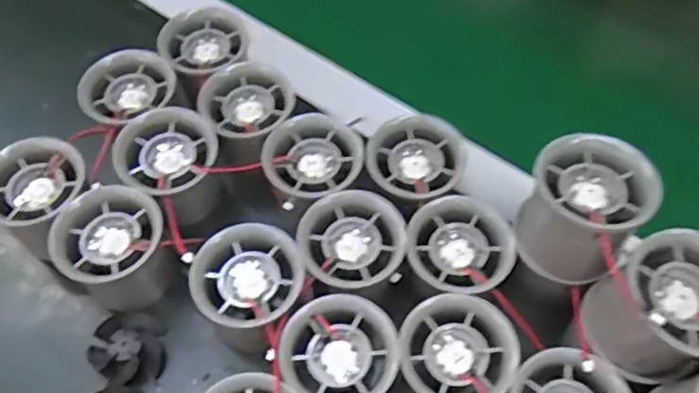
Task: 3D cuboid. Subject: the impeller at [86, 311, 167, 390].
[{"bbox_3d":[-0.121,0.086,0.356,0.039,0.023,0.039,1,58,-1],"label":"impeller"}]

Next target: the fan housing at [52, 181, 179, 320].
[{"bbox_3d":[-0.130,0.031,0.359,0.055,0.051,0.053,1,58,-1],"label":"fan housing"}]

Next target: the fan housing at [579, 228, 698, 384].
[{"bbox_3d":[0.143,0.052,0.289,0.055,0.057,0.053,1,58,-1],"label":"fan housing"}]

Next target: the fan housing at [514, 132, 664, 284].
[{"bbox_3d":[0.114,0.007,0.314,0.050,0.058,0.054,1,58,-1],"label":"fan housing"}]

